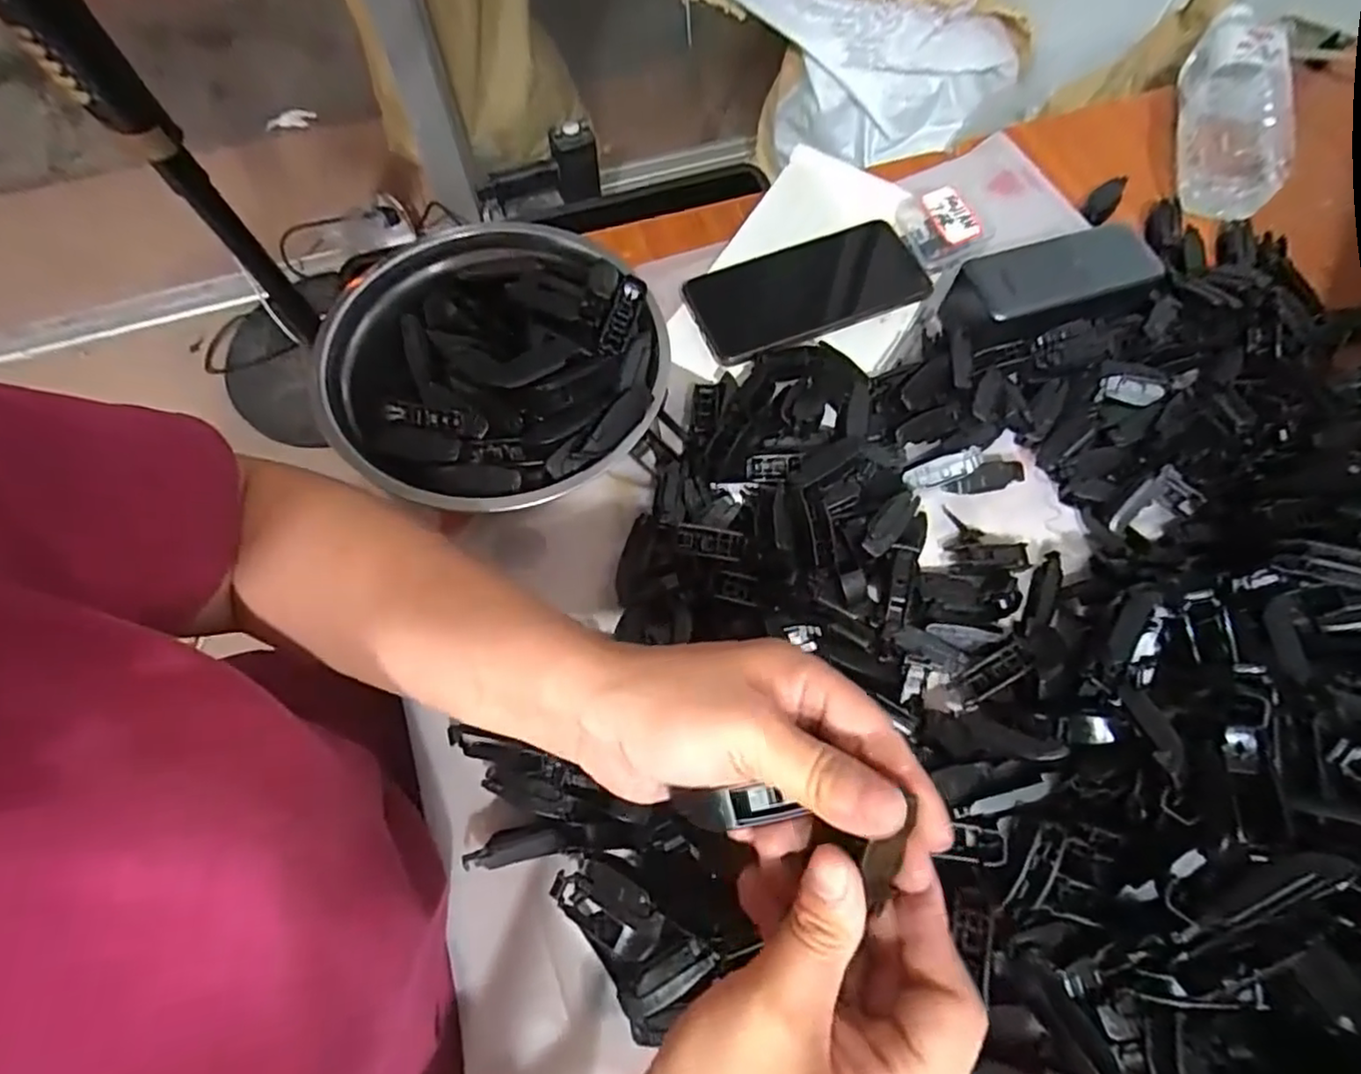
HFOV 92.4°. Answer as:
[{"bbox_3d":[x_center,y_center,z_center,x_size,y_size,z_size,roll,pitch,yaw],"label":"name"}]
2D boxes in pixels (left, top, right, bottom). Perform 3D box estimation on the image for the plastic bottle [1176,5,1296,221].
[{"bbox_3d":[0.442,-0.339,0.514,0.069,0.059,0.176,12,68,5],"label":"plastic bottle"}]

